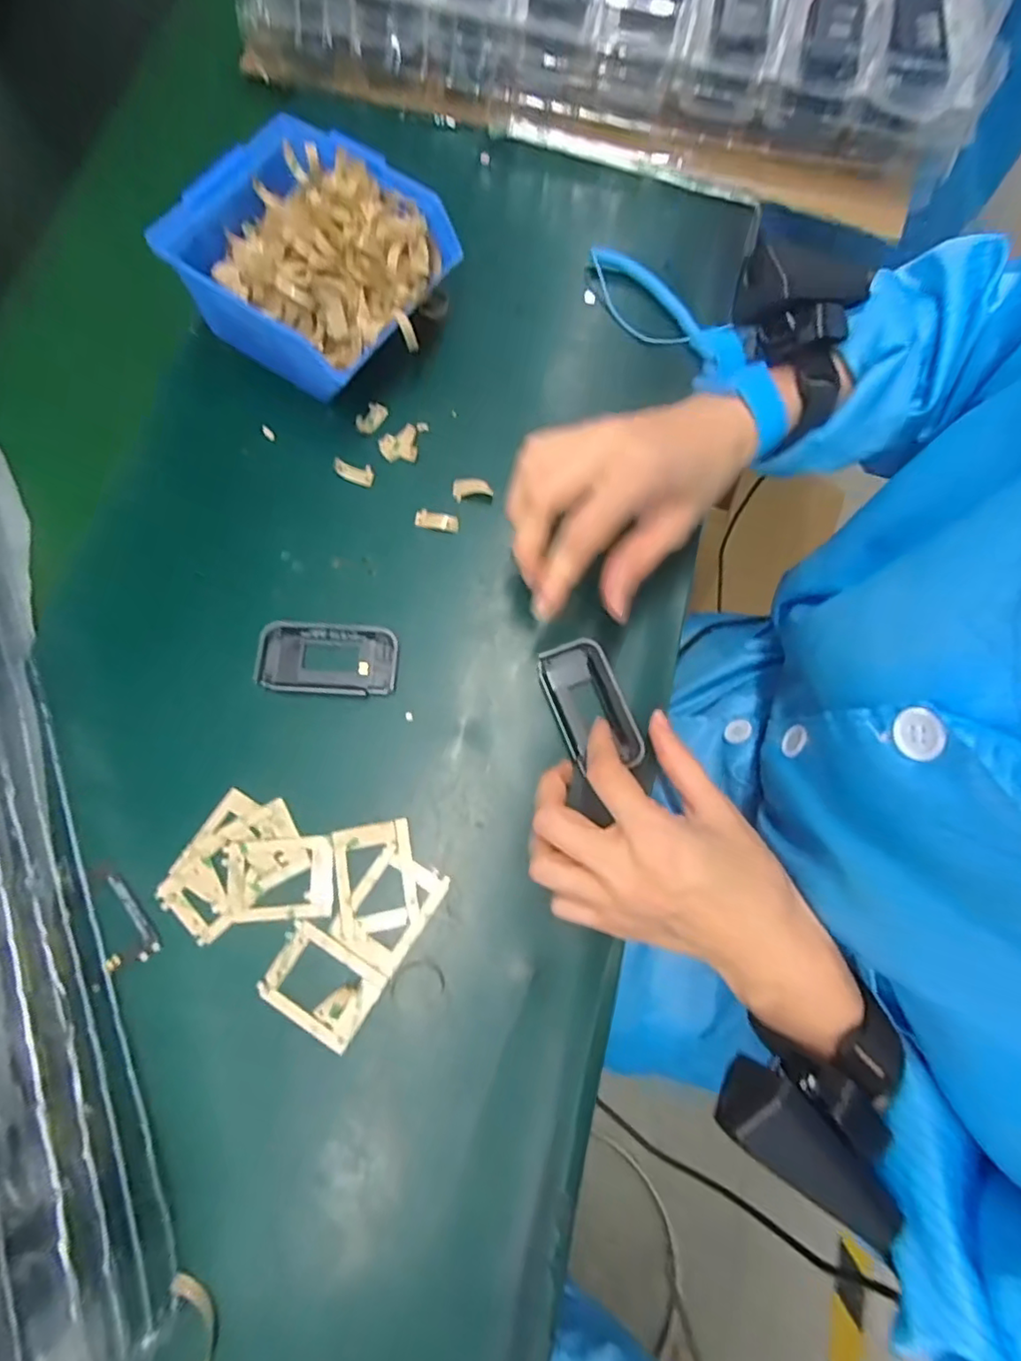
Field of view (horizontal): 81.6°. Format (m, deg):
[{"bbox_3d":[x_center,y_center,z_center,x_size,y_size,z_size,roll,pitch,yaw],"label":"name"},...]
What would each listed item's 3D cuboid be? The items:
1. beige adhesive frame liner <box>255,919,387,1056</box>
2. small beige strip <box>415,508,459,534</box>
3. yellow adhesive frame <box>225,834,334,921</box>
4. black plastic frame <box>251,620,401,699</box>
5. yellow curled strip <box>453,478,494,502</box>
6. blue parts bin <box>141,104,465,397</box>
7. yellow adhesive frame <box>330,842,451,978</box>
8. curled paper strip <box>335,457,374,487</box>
[{"bbox_3d":[-0.094,0.151,0.292,0.053,0.004,0.040,30,77,8],"label":"beige adhesive frame liner"},{"bbox_3d":[-0.044,-0.097,0.357,0.026,0.004,0.011,11,75,3],"label":"small beige strip"},{"bbox_3d":[-0.119,0.101,0.304,0.053,0.004,0.040,-3,74,-1],"label":"yellow adhesive frame"},{"bbox_3d":[-0.102,-0.012,0.331,0.074,0.010,0.041,5,74,2],"label":"black plastic frame"},{"bbox_3d":[-0.023,-0.118,0.362,0.024,0.005,0.015,-3,75,-1],"label":"yellow curled strip"},{"bbox_3d":[-0.117,-0.249,0.362,0.135,0.069,0.127,36,77,9],"label":"blue parts bin"},{"bbox_3d":[-0.062,0.116,0.302,0.039,0.004,0.053,32,77,9],"label":"yellow adhesive frame"},{"bbox_3d":[-0.096,-0.129,0.364,0.027,0.004,0.013,20,75,6],"label":"curled paper strip"}]

